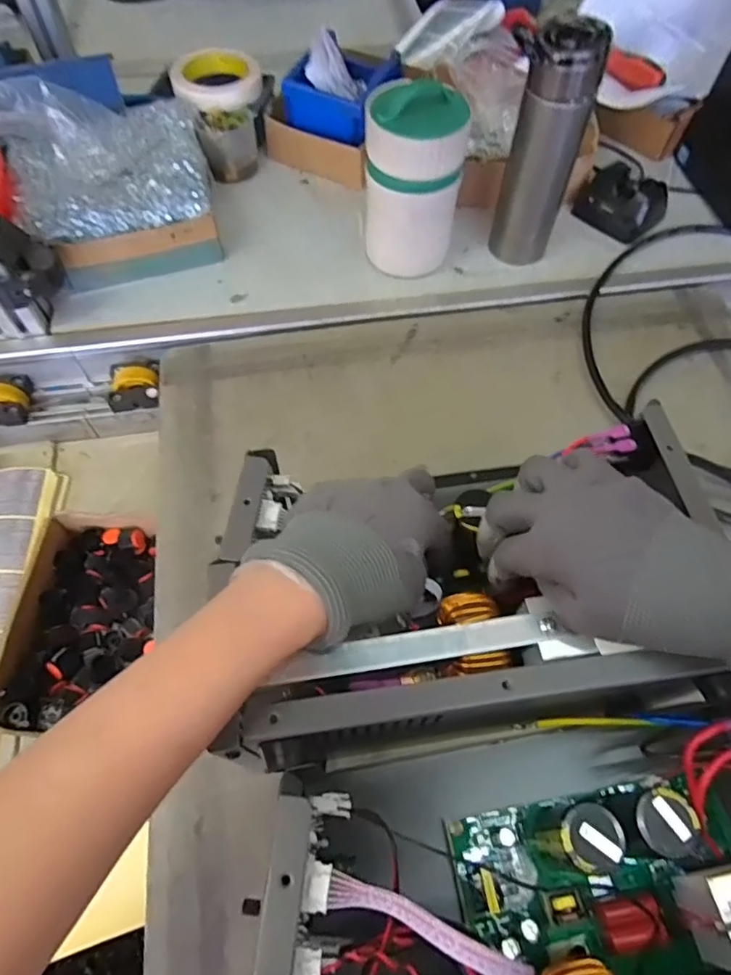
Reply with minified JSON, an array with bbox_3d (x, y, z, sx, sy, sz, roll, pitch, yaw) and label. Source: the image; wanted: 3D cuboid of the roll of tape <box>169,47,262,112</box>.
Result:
[{"bbox_3d":[-0.181,-0.499,0.688,0.106,0.027,0.106,0,61,0],"label":"roll of tape"}]

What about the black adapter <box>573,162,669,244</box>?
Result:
[{"bbox_3d":[0.300,-0.332,0.656,0.093,0.049,0.068,37,67,18],"label":"black adapter"}]

